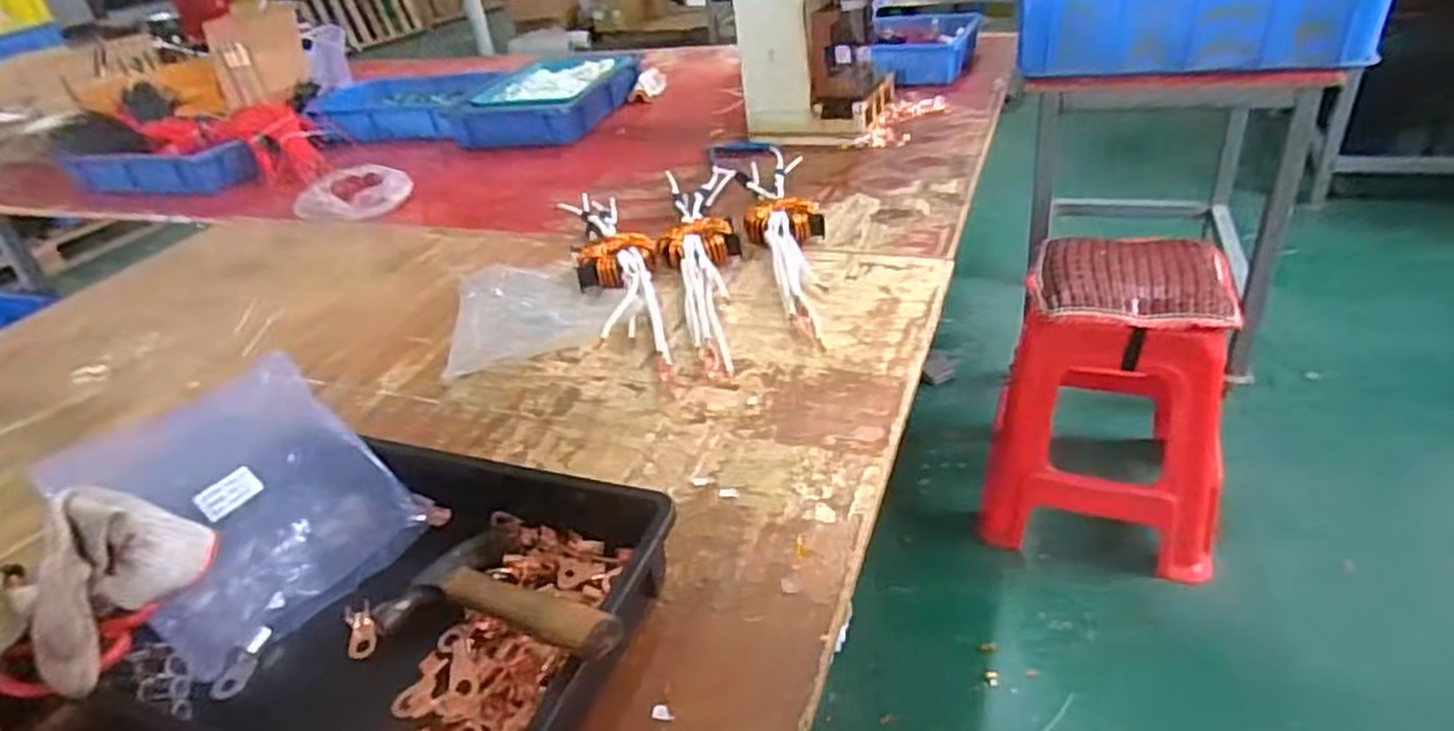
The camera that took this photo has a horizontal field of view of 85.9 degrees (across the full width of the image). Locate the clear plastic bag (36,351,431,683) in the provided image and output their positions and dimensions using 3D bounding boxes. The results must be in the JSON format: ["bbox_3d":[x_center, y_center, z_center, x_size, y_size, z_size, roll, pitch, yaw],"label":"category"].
[{"bbox_3d":[-0.364,0.104,0.591,0.203,0.100,0.175,22,44,35],"label":"clear plastic bag"}]

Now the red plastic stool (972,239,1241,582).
[{"bbox_3d":[0.676,0.067,1.361,0.355,0.481,0.355,10,37,26],"label":"red plastic stool"}]

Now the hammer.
[{"bbox_3d":[-0.136,0.148,0.490,0.197,0.023,0.101,-2,29,46],"label":"hammer"}]

